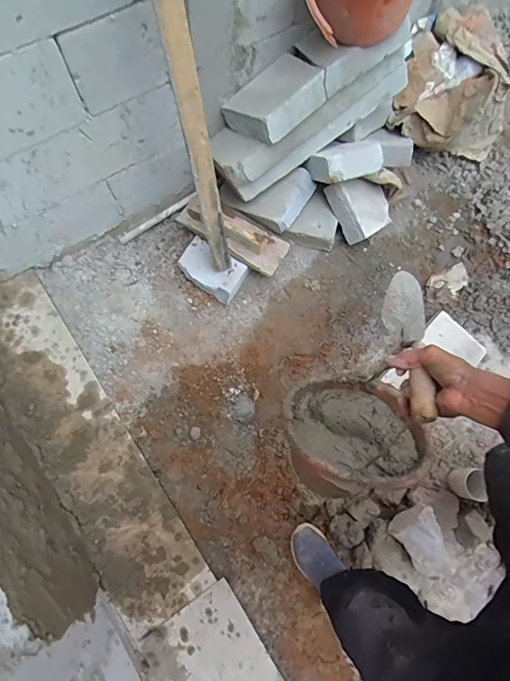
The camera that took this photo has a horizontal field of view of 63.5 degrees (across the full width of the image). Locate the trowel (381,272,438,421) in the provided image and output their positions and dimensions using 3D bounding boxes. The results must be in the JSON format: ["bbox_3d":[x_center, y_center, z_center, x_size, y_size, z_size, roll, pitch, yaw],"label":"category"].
[{"bbox_3d":[0.250,-0.002,0.655,0.079,0.045,0.282,8,48,1],"label":"trowel"}]

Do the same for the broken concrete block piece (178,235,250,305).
[{"bbox_3d":[-0.136,-0.222,1.310,0.205,0.090,0.131,30,75,7],"label":"broken concrete block piece"}]

